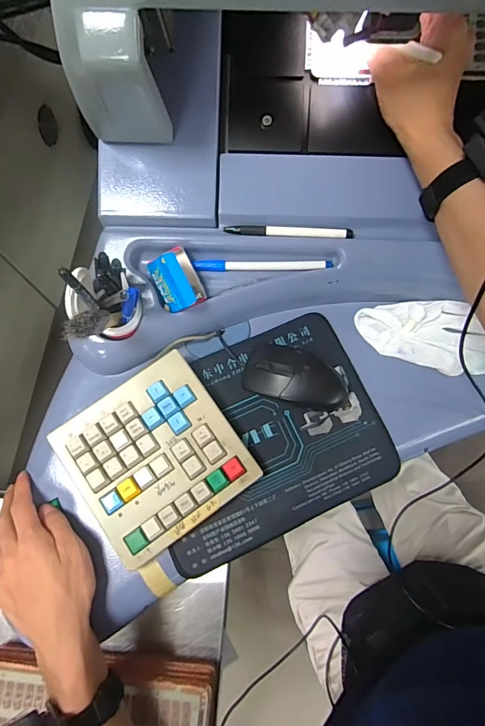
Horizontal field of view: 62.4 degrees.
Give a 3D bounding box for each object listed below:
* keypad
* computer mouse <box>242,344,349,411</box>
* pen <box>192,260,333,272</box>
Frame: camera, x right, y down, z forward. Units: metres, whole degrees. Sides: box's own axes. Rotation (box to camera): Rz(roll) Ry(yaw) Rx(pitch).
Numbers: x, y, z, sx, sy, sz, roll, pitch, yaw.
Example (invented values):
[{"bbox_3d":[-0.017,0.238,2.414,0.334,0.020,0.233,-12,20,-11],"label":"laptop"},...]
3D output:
[{"bbox_3d":[-0.085,0.095,0.405,0.155,0.037,0.153,-34,75,-9],"label":"keypad"},{"bbox_3d":[0.058,0.013,0.426,0.109,0.035,0.061,13,73,5],"label":"computer mouse"},{"bbox_3d":[0.022,-0.105,0.428,0.145,0.008,0.010,0,73,1],"label":"pen"}]

